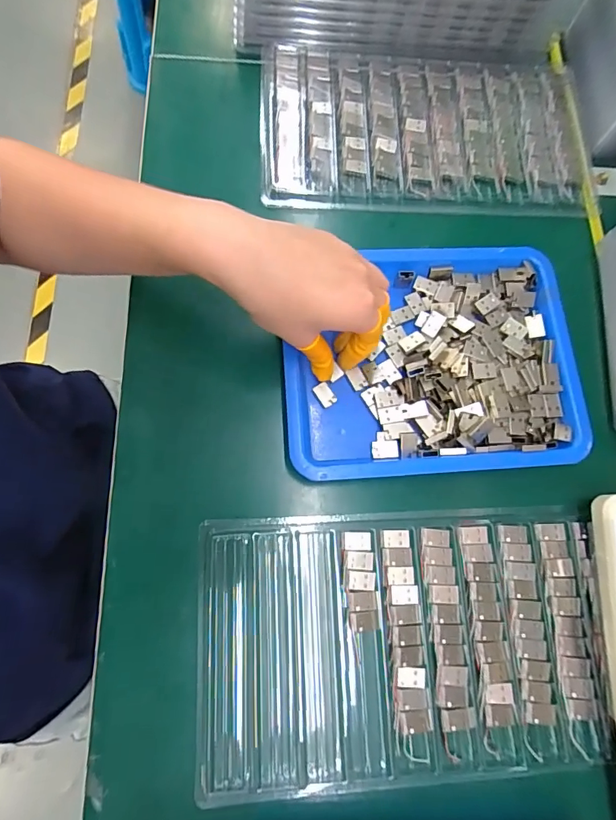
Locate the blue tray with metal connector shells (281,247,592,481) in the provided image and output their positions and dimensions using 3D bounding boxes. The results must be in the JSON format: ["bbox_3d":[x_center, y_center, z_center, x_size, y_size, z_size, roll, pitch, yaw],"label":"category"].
[{"bbox_3d":[0.091,-0.040,0.332,0.213,0.026,0.169,-4,74,0],"label":"blue tray with metal connector shells"}]

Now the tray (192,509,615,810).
[{"bbox_3d":[0.063,0.152,0.295,0.267,0.022,0.160,-1,75,-4],"label":"tray"}]

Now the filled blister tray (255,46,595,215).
[{"bbox_3d":[0.102,-0.251,0.401,0.282,0.030,0.167,-2,76,-5],"label":"filled blister tray"}]

